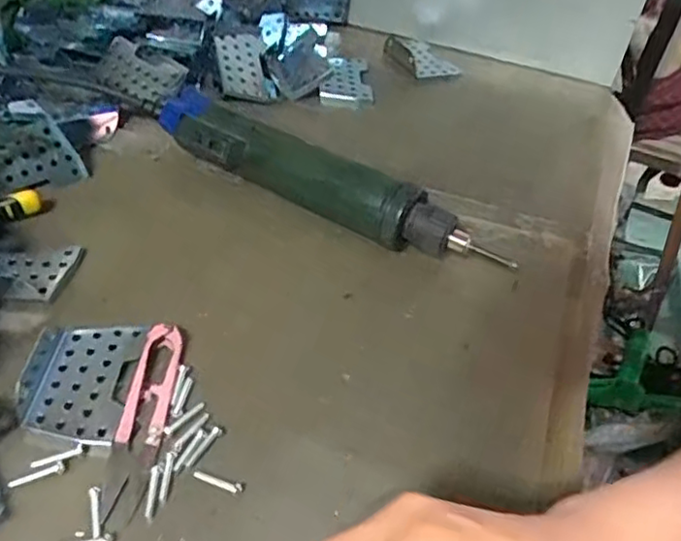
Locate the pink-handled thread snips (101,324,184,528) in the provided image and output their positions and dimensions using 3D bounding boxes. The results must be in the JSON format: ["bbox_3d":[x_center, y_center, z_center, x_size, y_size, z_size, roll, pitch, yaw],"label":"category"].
[{"bbox_3d":[-0.095,0.069,0.308,0.021,0.008,0.102,5,45,-2],"label":"pink-handled thread snips"}]

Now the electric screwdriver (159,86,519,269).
[{"bbox_3d":[-0.015,-0.057,0.423,0.247,0.039,0.035,25,48,17],"label":"electric screwdriver"}]

